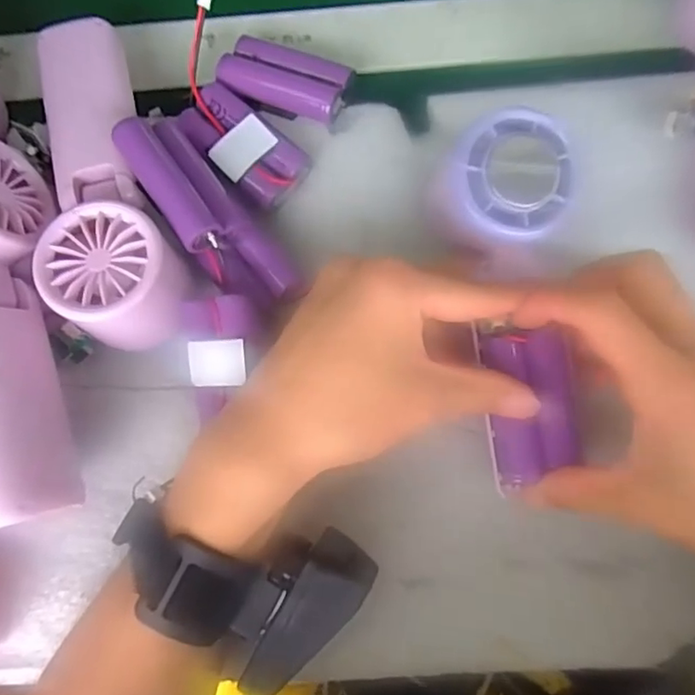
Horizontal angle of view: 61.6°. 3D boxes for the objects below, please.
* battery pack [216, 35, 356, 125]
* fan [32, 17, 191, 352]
[{"bbox_3d":[-0.032,-0.141,0.304,0.064,0.014,0.033,17,83,7],"label":"battery pack"},{"bbox_3d":[-0.118,-0.082,0.271,0.053,0.044,0.164,-21,80,1],"label":"fan"}]

